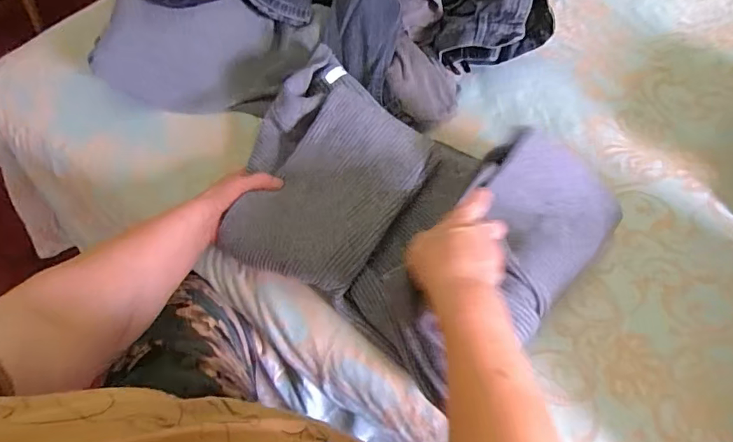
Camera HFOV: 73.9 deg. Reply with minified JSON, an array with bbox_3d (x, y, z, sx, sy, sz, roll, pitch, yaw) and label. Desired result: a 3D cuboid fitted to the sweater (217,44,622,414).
[{"bbox_3d":[0.039,-0.038,0.605,0.448,0.101,0.329,33,63,19],"label":"sweater"}]

